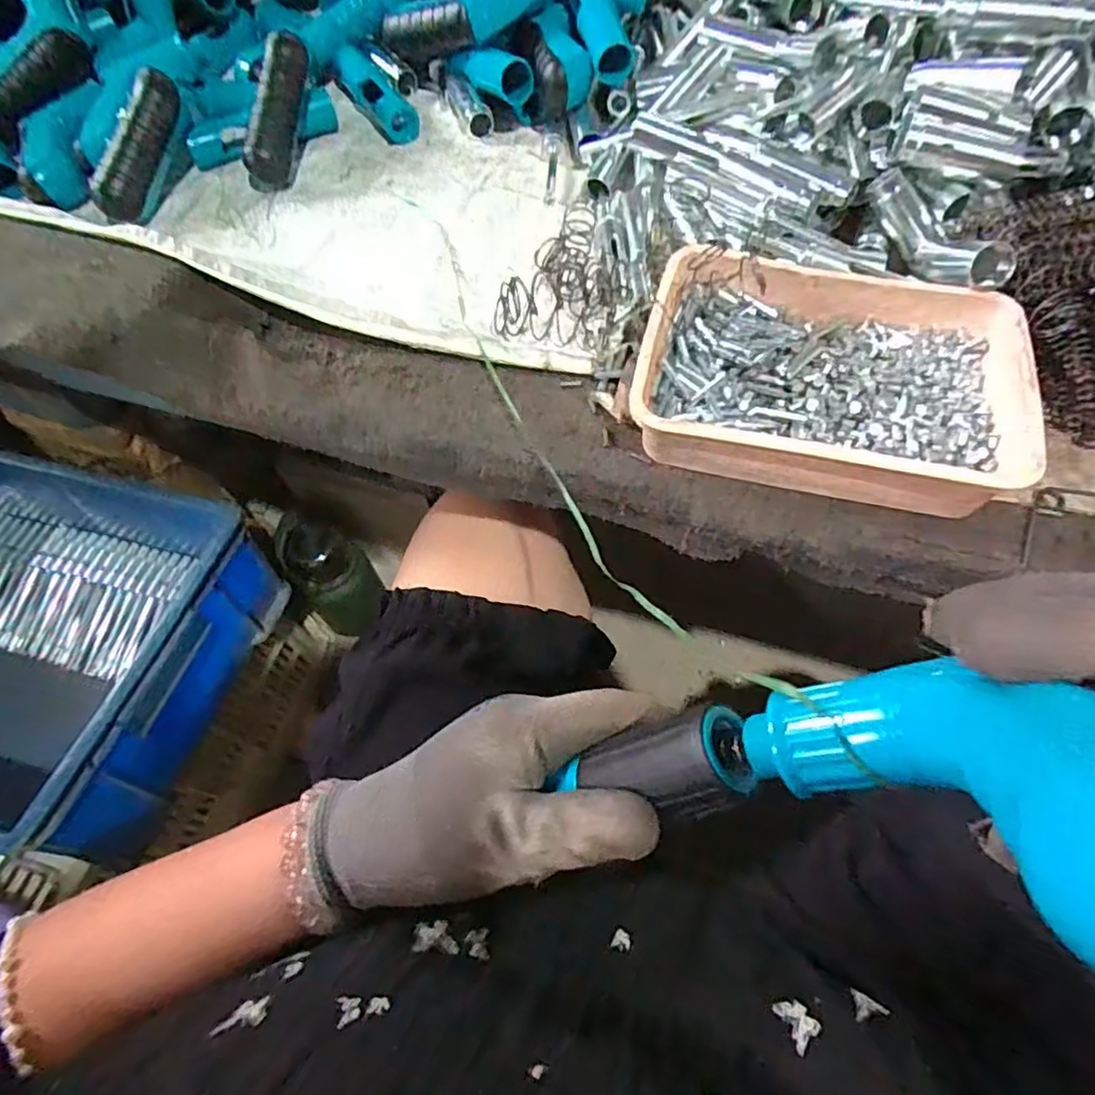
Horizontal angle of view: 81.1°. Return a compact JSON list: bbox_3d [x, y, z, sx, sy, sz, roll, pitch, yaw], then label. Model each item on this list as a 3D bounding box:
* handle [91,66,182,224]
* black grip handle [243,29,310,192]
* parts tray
[{"bbox_3d":[-0.297,-0.289,0.463,0.019,0.034,0.104,18,86,11],"label":"handle"},{"bbox_3d":[-0.201,-0.325,0.479,0.028,0.031,0.105,16,98,10],"label":"black grip handle"},{"bbox_3d":[0.155,-0.097,0.359,0.197,0.041,0.135,11,63,9],"label":"parts tray"}]

